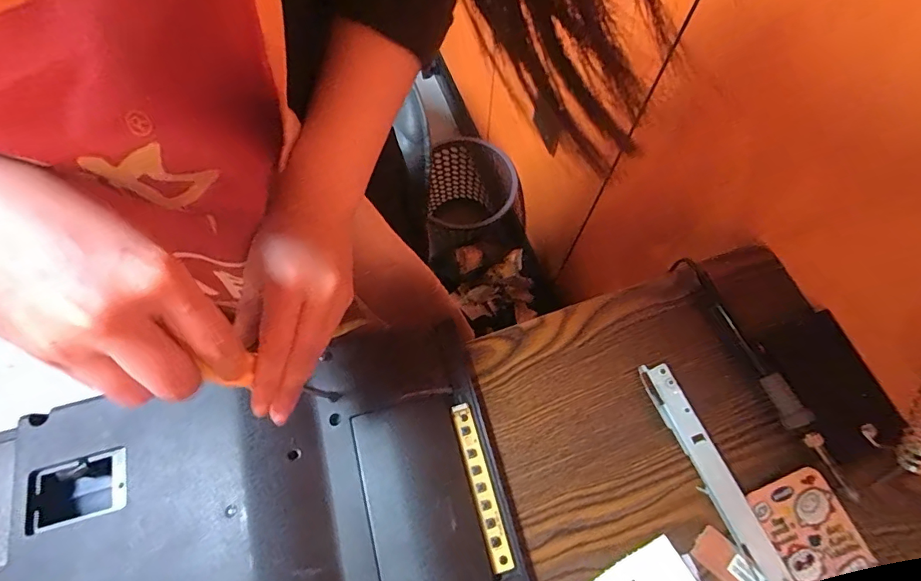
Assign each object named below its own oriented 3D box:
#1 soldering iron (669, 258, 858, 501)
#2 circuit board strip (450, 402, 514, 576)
[{"bbox_3d":[0.244,0.061,0.379,0.018,0.016,0.213,-23,70,-9],"label":"soldering iron"},{"bbox_3d":[0.015,0.148,0.357,0.016,0.004,0.121,-14,69,-7],"label":"circuit board strip"}]

